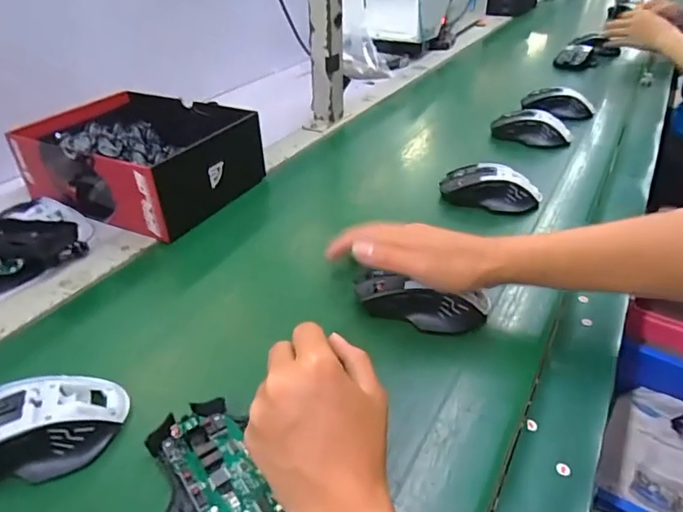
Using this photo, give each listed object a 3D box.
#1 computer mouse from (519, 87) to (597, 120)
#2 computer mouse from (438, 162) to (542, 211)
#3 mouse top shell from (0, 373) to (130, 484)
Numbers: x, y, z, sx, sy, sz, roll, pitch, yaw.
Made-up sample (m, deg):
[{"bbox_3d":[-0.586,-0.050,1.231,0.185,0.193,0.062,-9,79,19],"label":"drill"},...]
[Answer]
[{"bbox_3d":[0.367,-0.258,0.847,0.117,0.038,0.060,9,37,13],"label":"computer mouse"},{"bbox_3d":[0.178,-0.080,0.598,0.118,0.039,0.060,9,36,13],"label":"computer mouse"},{"bbox_3d":[-0.208,0.113,0.340,0.114,0.037,0.074,-13,37,-17],"label":"mouse top shell"}]

